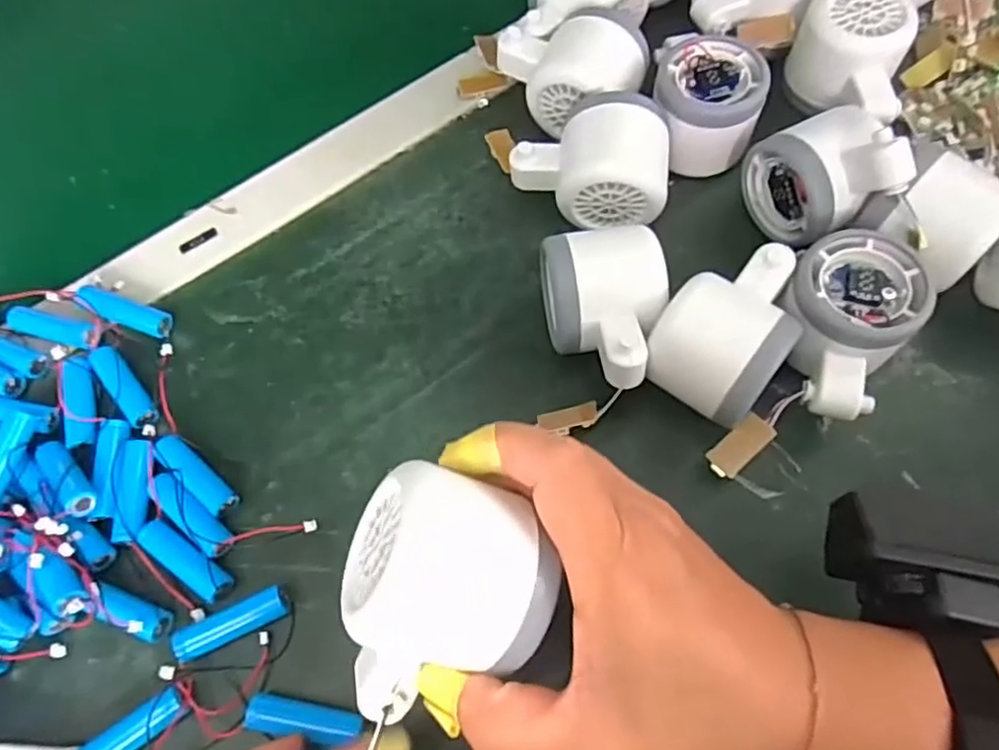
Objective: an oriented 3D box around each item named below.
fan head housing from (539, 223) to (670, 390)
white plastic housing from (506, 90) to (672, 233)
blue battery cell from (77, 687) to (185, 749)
[{"bbox_3d":[0.051,-0.027,0.325,0.057,0.054,0.071,-5,67,1],"label":"fan head housing"},{"bbox_3d":[0.051,-0.118,0.365,0.085,0.055,0.066,13,67,9],"label":"white plastic housing"},{"bbox_3d":[-0.157,0.152,0.280,0.051,0.013,0.016,-31,68,-10],"label":"blue battery cell"}]

